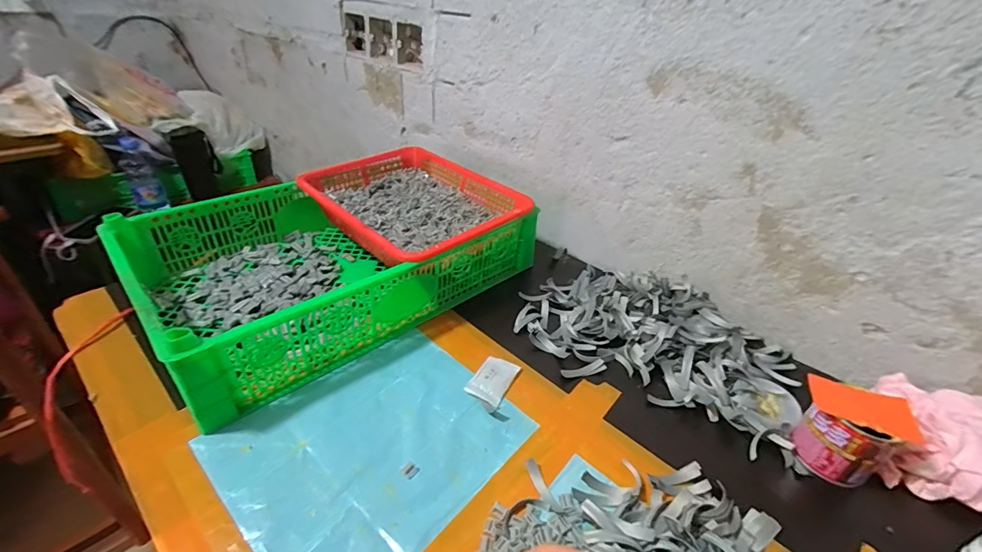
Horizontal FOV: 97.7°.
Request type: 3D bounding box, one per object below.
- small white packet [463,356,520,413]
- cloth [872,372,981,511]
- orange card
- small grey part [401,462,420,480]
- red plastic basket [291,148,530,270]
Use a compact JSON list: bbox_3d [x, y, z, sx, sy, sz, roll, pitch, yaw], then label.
[{"bbox_3d":[0.003,0.113,0.470,0.040,0.008,0.073,20,37,22],"label":"small white packet"},{"bbox_3d":[0.440,0.157,0.412,0.113,0.056,0.124,20,37,21],"label":"cloth"},{"bbox_3d":[0.339,0.120,0.388,0.081,0.011,0.046,15,35,15],"label":"orange card"},{"bbox_3d":[-0.071,0.171,0.379,0.013,0.004,0.013,24,38,26],"label":"small grey part"},{"bbox_3d":[-0.114,-0.100,0.638,0.294,0.076,0.244,31,42,34],"label":"red plastic basket"}]

